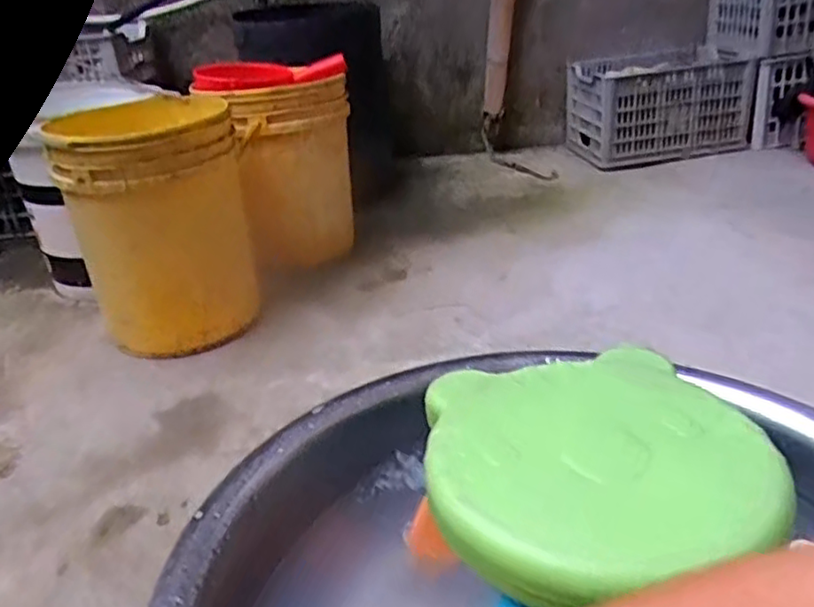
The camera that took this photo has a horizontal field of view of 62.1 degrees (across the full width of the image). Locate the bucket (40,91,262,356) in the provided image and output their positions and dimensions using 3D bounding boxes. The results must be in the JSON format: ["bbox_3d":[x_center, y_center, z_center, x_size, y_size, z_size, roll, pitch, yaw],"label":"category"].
[{"bbox_3d":[-0.409,-0.134,1.153,0.260,0.372,0.321,-13,28,-17],"label":"bucket"}]

